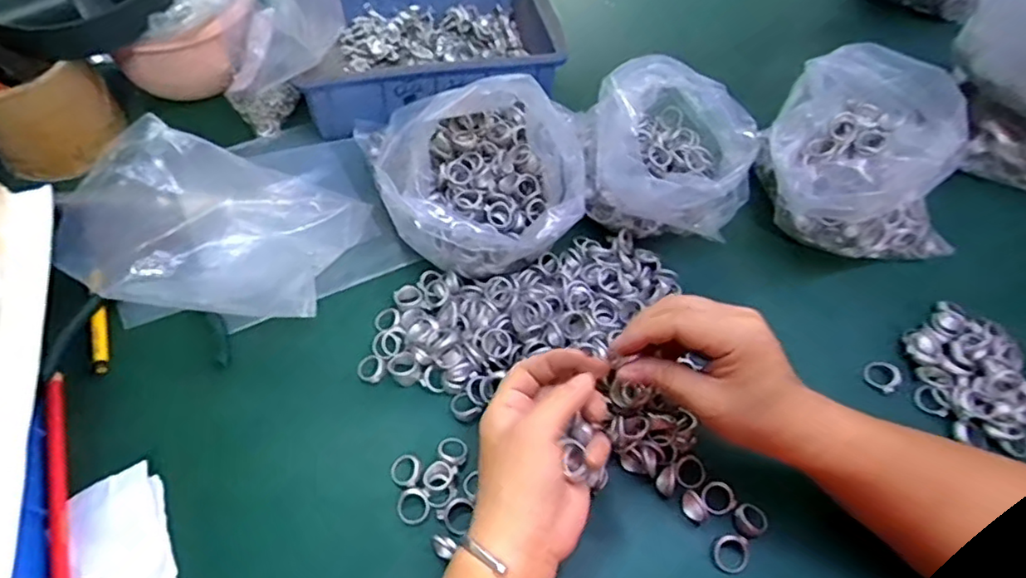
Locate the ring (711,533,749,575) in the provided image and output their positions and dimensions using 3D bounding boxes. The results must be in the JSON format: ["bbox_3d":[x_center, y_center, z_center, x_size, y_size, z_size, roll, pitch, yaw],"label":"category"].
[{"bbox_3d":[0.137,0.165,0.381,0.021,0.005,0.023,1,57,-2],"label":"ring"}]

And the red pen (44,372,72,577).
[{"bbox_3d":[-0.282,0.119,0.377,0.012,0.007,0.153,-20,60,-15],"label":"red pen"}]

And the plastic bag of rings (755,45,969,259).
[{"bbox_3d":[0.275,-0.103,0.482,0.165,0.115,0.121,-7,58,-8],"label":"plastic bag of rings"}]

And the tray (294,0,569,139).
[{"bbox_3d":[-0.082,-0.241,0.592,0.232,0.068,0.178,-8,58,-8],"label":"tray"}]

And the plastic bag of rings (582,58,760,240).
[{"bbox_3d":[0.126,-0.113,0.495,0.137,0.086,0.132,16,58,7],"label":"plastic bag of rings"}]

